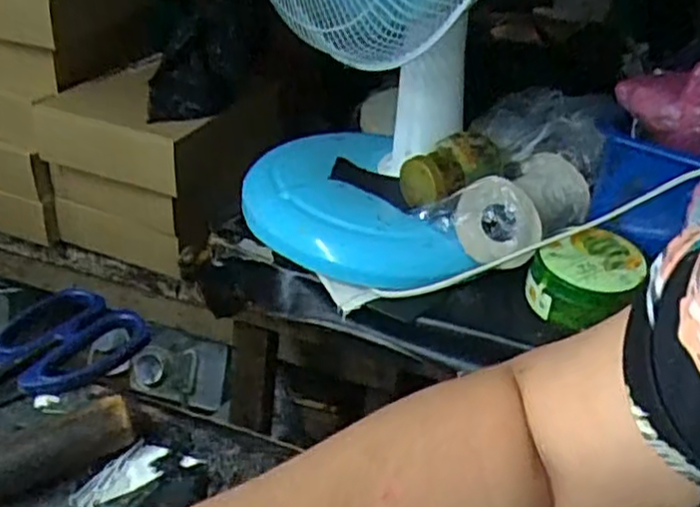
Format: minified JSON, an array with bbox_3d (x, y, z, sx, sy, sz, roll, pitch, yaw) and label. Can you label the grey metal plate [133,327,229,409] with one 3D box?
[{"bbox_3d":[-0.248,0.164,1.033,0.142,0.101,0.028,15,11,9],"label":"grey metal plate"}]

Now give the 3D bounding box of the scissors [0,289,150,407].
[{"bbox_3d":[-0.193,0.075,0.388,0.083,0.018,0.178,16,32,20],"label":"scissors"}]

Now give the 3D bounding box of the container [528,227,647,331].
[{"bbox_3d":[0.212,0.025,0.646,0.087,0.065,0.087,3,30,-2],"label":"container"}]

